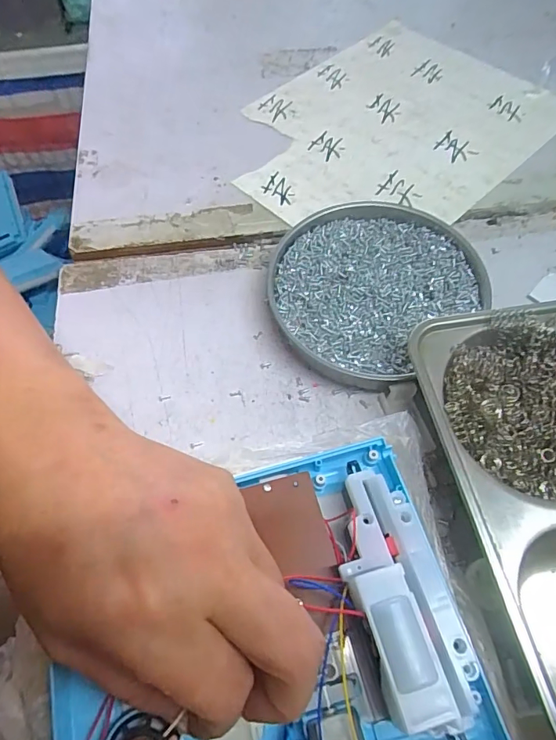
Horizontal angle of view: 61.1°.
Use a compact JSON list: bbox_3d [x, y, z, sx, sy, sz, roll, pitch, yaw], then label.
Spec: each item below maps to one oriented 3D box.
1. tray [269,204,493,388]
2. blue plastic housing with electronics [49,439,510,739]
[{"bbox_3d":[0.060,-0.058,0.311,0.131,0.017,0.121,-1,61,1],"label":"tray"},{"bbox_3d":[-0.009,0.105,0.184,0.161,0.040,0.130,-15,62,-7],"label":"blue plastic housing with electronics"}]

